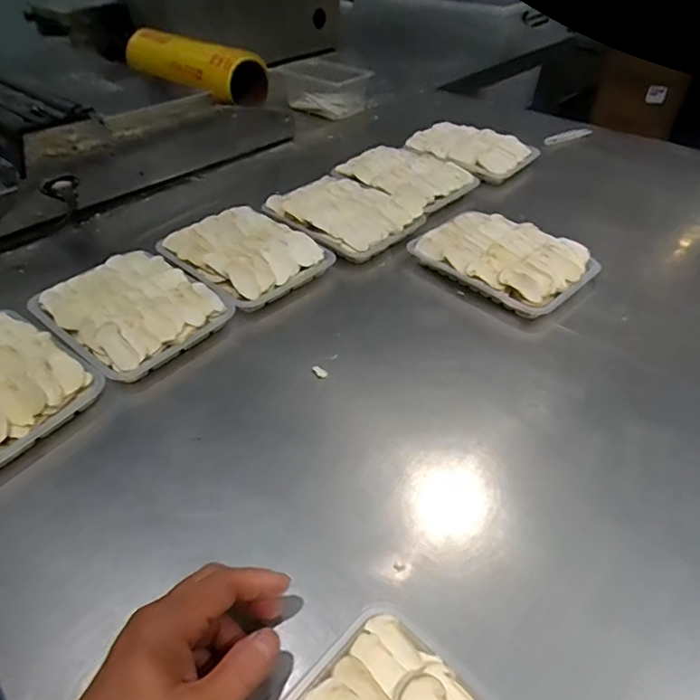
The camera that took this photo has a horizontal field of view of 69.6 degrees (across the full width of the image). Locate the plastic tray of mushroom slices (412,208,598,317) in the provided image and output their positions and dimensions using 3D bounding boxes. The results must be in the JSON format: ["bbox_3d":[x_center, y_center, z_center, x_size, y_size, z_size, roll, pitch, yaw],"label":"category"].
[{"bbox_3d":[0.174,-0.106,0.571,0.119,0.033,0.176,-35,53,-30],"label":"plastic tray of mushroom slices"}]

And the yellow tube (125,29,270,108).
[{"bbox_3d":[-0.284,-0.519,0.926,0.338,0.079,0.091,28,51,27],"label":"yellow tube"}]

